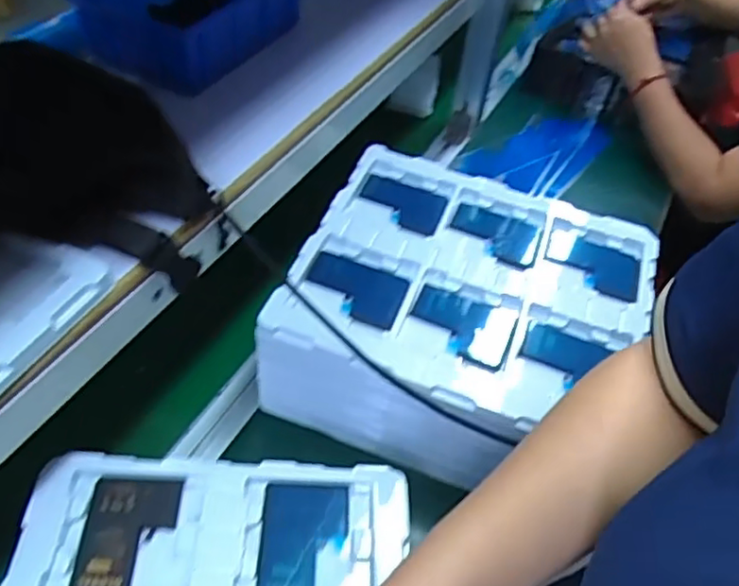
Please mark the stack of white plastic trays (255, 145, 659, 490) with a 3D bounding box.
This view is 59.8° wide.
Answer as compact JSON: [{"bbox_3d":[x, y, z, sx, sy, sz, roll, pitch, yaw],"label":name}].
[{"bbox_3d":[0.092,0.024,0.637,0.312,0.127,0.284,21,49,13],"label":"stack of white plastic trays"}]

